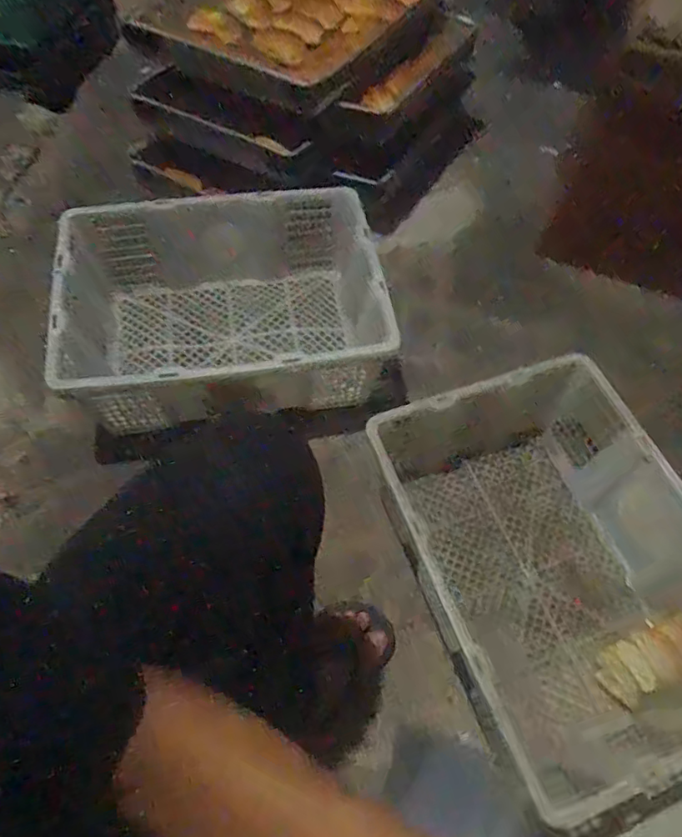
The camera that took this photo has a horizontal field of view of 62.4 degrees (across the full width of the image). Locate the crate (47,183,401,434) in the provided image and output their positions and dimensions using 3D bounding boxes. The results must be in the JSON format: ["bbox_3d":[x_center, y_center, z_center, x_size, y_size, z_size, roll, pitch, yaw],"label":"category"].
[{"bbox_3d":[-0.167,-0.162,0.864,0.475,0.204,0.307,-8,60,-9],"label":"crate"}]

